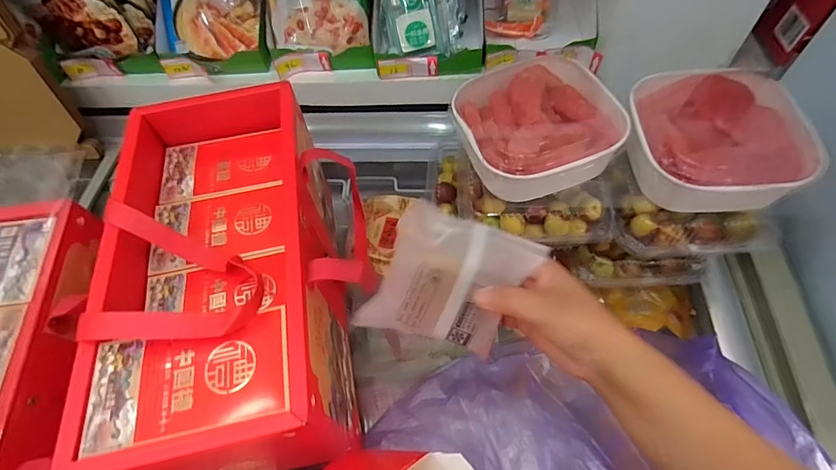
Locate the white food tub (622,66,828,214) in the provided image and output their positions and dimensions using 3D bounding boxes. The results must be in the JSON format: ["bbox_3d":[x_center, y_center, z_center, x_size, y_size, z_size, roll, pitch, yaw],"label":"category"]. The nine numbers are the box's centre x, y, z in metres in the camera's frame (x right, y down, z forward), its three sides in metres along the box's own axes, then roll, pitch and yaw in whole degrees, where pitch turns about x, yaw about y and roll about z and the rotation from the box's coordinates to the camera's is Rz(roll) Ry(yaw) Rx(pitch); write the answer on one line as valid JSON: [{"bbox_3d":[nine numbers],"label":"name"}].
[{"bbox_3d":[0.307,-0.102,0.474,0.169,0.059,0.169,-7,58,-1],"label":"white food tub"}]

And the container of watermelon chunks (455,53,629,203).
[{"bbox_3d":[0.130,-0.118,0.492,0.174,0.055,0.167,-17,59,-7],"label":"container of watermelon chunks"}]

